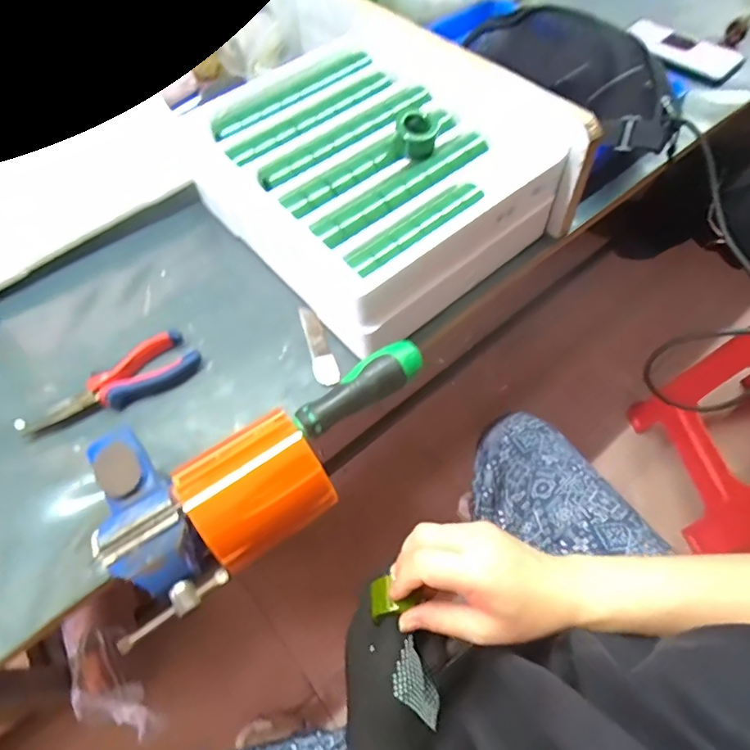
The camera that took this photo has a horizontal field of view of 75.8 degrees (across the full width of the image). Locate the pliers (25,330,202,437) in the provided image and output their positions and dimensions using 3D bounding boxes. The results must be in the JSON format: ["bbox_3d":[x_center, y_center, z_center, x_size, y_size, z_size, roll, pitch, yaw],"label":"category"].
[{"bbox_3d":[-0.242,0.013,0.448,0.155,0.024,0.048,-34,64,-15],"label":"pliers"}]

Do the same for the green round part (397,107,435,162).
[{"bbox_3d":[0.039,-0.229,0.462,0.034,0.031,0.038,2,60,5],"label":"green round part"}]

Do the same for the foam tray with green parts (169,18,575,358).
[{"bbox_3d":[-0.005,-0.217,0.505,0.272,0.101,0.304,-38,65,-17],"label":"foam tray with green parts"}]

